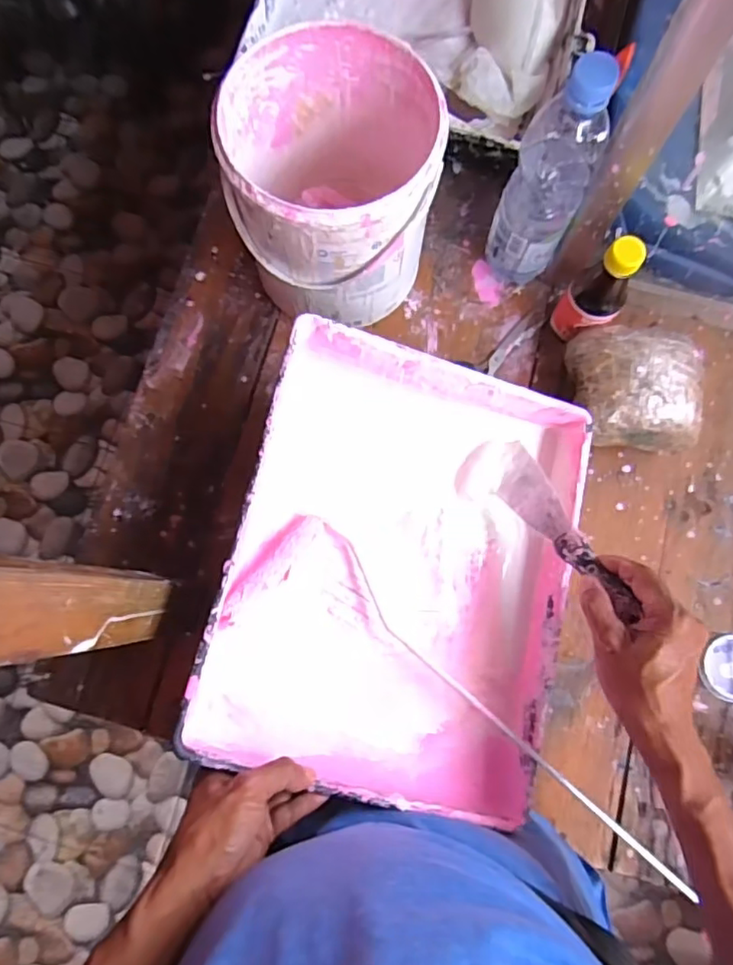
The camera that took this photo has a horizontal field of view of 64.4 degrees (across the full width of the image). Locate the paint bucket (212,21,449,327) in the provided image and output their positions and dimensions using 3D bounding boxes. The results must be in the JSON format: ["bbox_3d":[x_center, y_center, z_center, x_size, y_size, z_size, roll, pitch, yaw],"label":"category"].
[{"bbox_3d":[-0.029,-0.268,0.543,0.171,0.190,0.185,0,78,1],"label":"paint bucket"}]

